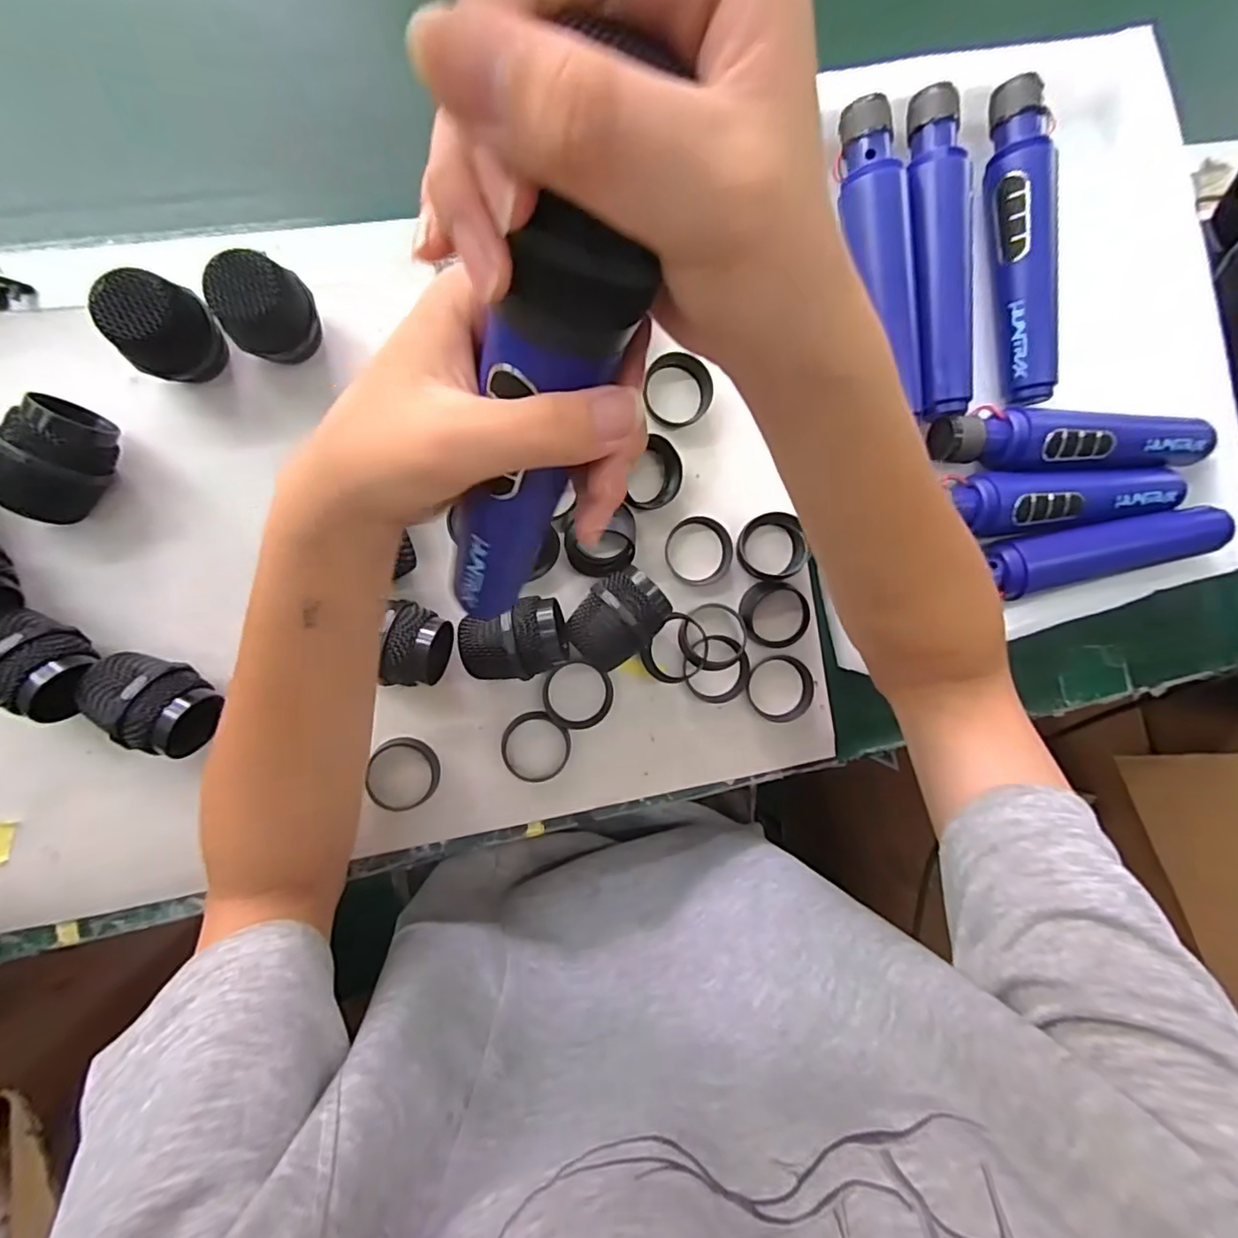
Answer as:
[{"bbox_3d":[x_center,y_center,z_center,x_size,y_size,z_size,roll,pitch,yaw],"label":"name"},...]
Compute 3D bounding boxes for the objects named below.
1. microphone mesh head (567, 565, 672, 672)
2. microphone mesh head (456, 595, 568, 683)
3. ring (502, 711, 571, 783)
[{"bbox_3d":[-0.002,-0.001,0.362,0.059,0.047,0.045,-39,96,-7],"label":"microphone mesh head"},{"bbox_3d":[-0.062,0.013,0.356,0.060,0.048,0.042,-18,93,-8],"label":"microphone mesh head"},{"bbox_3d":[-0.053,0.082,0.379,0.044,0.004,0.042,0,90,-9],"label":"ring"}]

